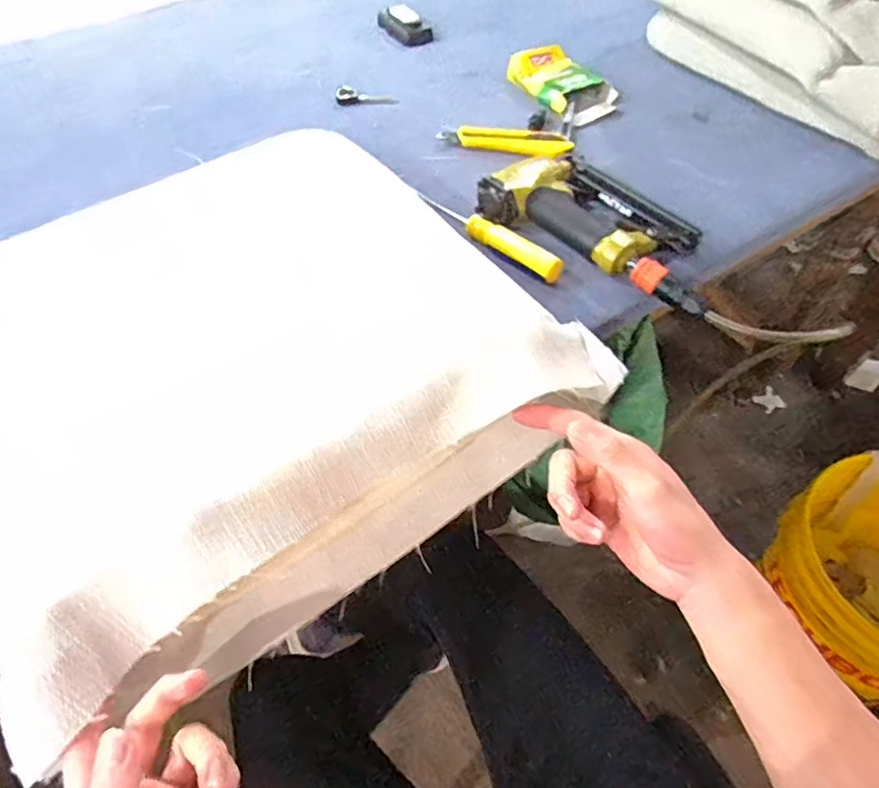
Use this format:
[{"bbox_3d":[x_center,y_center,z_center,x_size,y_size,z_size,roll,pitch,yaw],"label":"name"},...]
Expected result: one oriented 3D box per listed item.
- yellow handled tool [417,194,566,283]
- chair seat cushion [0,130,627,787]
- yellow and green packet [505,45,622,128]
[{"bbox_3d":[0.048,-0.162,0.605,0.179,0.024,0.018,37,62,25],"label":"yellow handled tool"},{"bbox_3d":[-0.162,-0.048,0.516,0.435,0.092,0.448,-30,58,-20],"label":"chair seat cushion"},{"bbox_3d":[0.163,-0.416,0.788,0.091,0.031,0.146,-26,57,-17],"label":"yellow and green packet"}]

